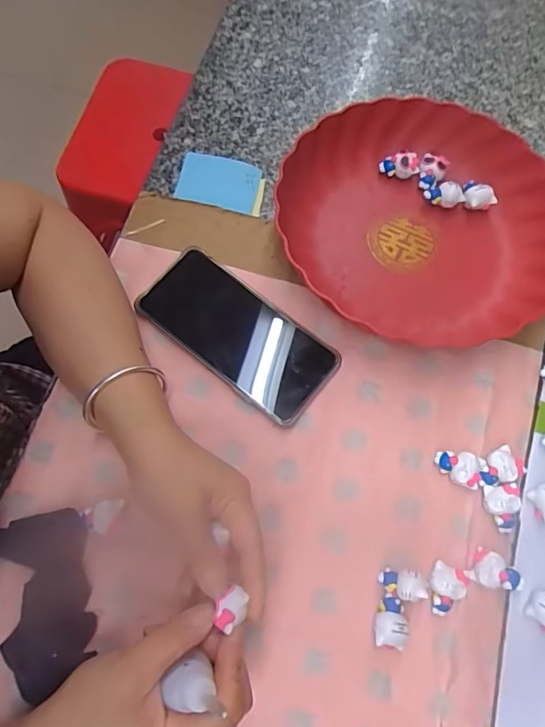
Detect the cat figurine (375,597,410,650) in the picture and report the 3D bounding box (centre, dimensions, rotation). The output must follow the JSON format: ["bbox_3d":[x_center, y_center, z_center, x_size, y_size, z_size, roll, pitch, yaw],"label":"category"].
[{"bbox_3d":[0.083,0.182,0.334,0.021,0.017,0.031,14,72,3],"label":"cat figurine"}]

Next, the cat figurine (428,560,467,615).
[{"bbox_3d":[0.122,0.162,0.339,0.023,0.013,0.032,30,74,8],"label":"cat figurine"}]

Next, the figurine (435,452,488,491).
[{"bbox_3d":[0.145,0.082,0.371,0.035,0.017,0.025,18,72,4],"label":"figurine"}]

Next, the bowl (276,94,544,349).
[{"bbox_3d":[0.136,-0.129,0.417,0.236,0.047,0.219,0,72,-1],"label":"bowl"}]

